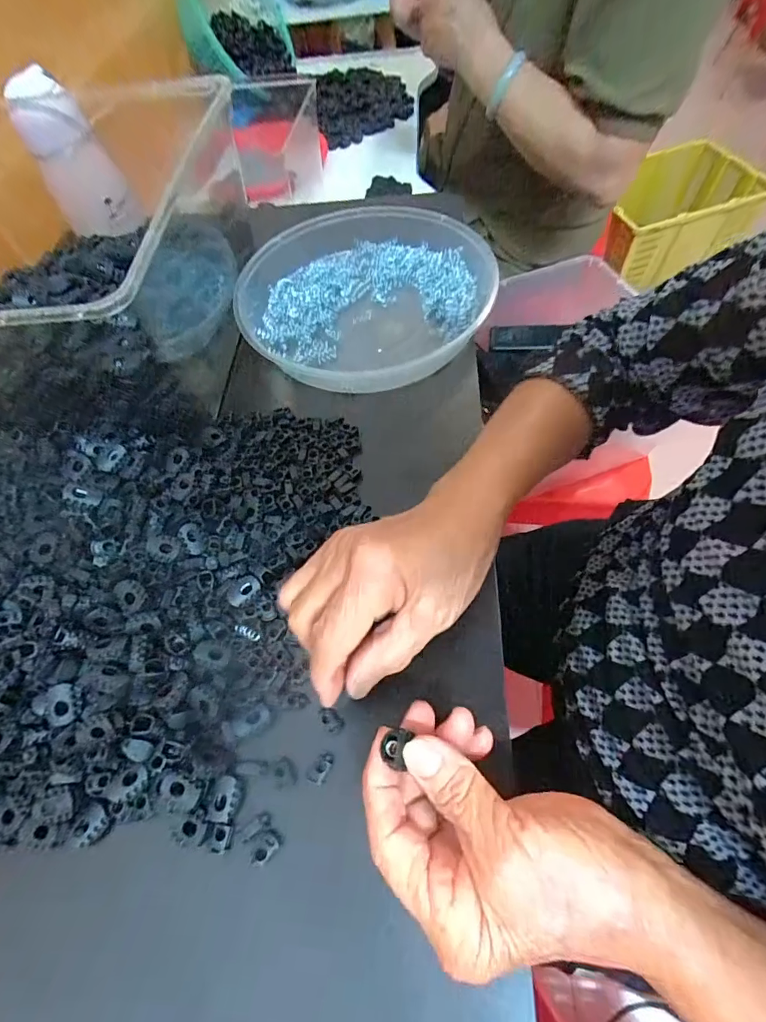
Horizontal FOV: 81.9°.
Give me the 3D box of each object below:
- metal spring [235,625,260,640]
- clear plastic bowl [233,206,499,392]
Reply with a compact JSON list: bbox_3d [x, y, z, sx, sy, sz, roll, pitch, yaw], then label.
[{"bbox_3d":[-0.086,0.076,0.279,0.018,0.004,0.006,20,65,13],"label":"metal spring"},{"bbox_3d":[-0.016,-0.203,0.415,0.225,0.038,0.222,-1,62,3],"label":"clear plastic bowl"}]

